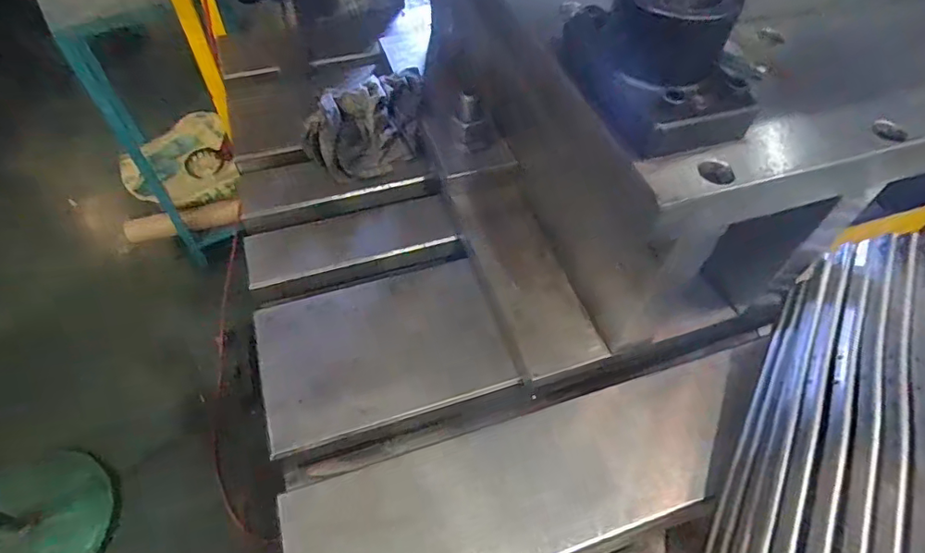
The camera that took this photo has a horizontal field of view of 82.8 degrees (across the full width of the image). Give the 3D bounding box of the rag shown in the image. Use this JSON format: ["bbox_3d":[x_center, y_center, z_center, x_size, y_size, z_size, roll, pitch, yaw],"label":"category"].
[{"bbox_3d":[-0.115,-0.191,0.640,0.150,0.050,0.140,-17,56,-17],"label":"rag"}]

